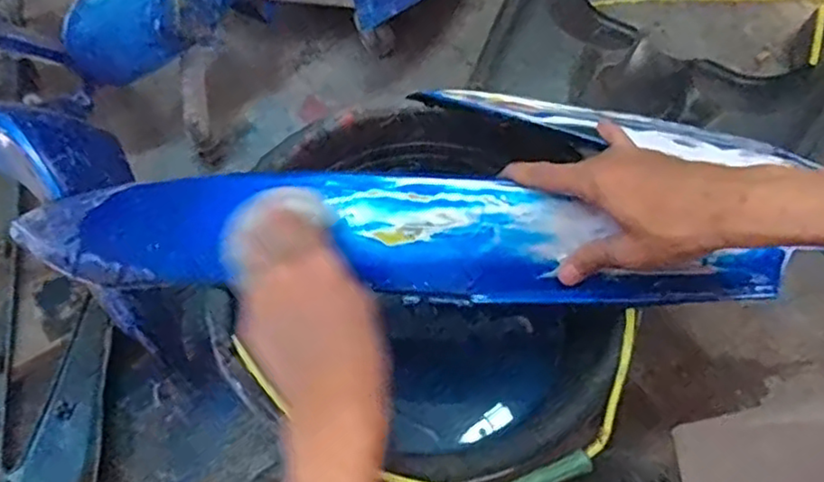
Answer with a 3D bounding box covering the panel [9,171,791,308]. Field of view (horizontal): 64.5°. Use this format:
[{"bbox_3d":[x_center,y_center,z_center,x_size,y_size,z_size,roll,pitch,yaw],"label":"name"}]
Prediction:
[{"bbox_3d":[-0.030,0.002,0.492,0.597,0.073,0.081,4,61,7],"label":"panel"}]

